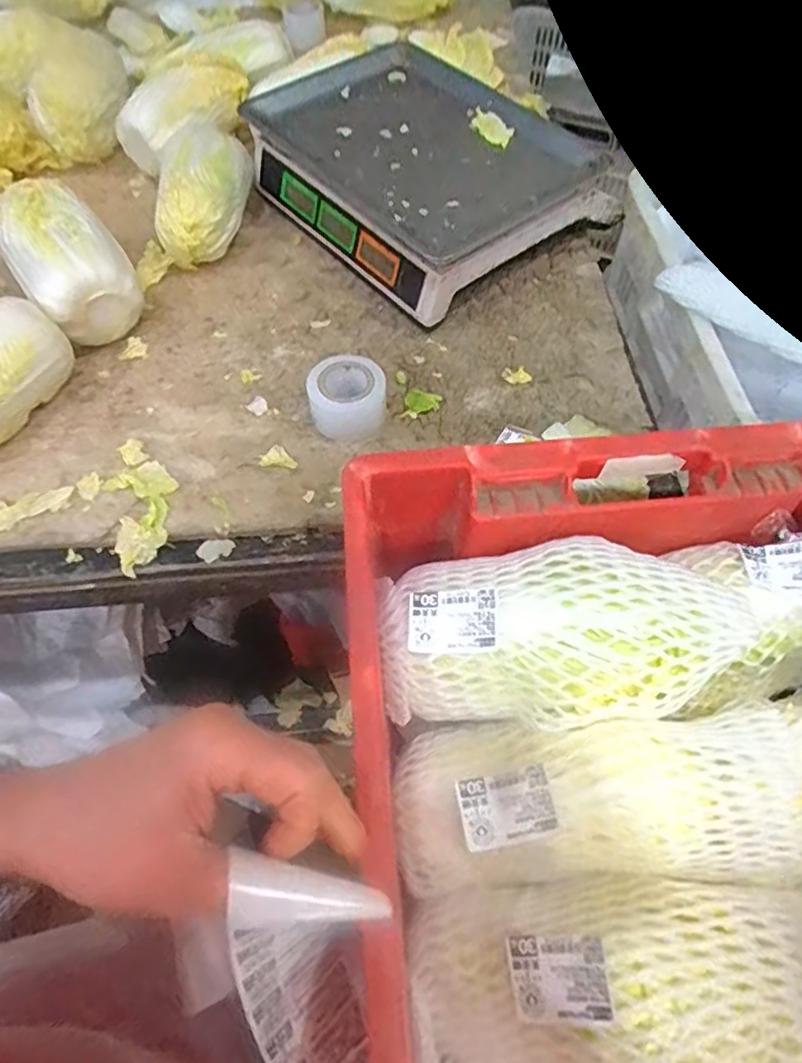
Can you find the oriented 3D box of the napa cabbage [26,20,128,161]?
[{"bbox_3d":[-0.406,-0.567,0.782,0.114,0.099,0.220,-19,60,-10],"label":"napa cabbage"}]

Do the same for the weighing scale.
[{"bbox_3d":[0.016,-0.396,0.701,0.249,0.099,0.333,-37,65,-19],"label":"weighing scale"}]

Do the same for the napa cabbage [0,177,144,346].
[{"bbox_3d":[-0.338,-0.267,0.623,0.092,0.098,0.184,-36,64,-19],"label":"napa cabbage"}]

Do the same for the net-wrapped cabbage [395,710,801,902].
[{"bbox_3d":[0.126,0.164,0.390,0.249,0.077,0.092,-2,59,0],"label":"net-wrapped cabbage"}]

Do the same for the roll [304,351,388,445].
[{"bbox_3d":[-0.047,-0.119,0.566,0.069,0.044,0.067,-1,59,1],"label":"roll"}]

